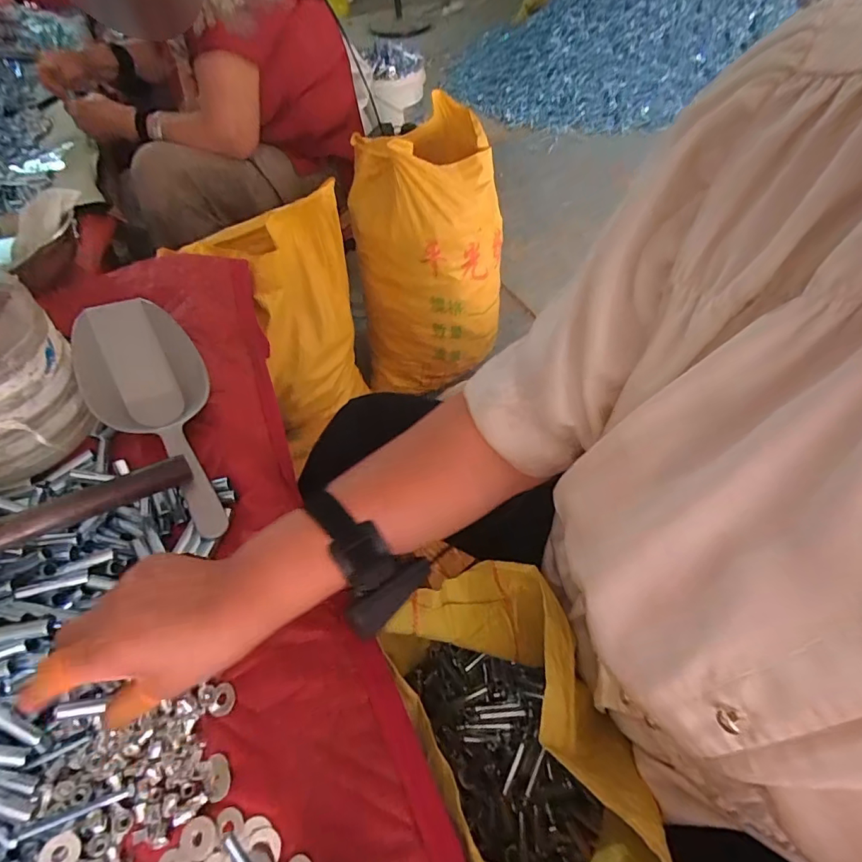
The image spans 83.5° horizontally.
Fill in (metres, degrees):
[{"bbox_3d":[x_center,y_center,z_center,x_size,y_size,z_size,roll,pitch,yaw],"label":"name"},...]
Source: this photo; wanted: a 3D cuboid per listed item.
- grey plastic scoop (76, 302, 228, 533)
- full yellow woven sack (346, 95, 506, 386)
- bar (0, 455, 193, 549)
[{"bbox_3d":[-0.266,-0.026,0.472,0.102,0.037,0.284,-28,70,-16],"label":"grey plastic scoop"},{"bbox_3d":[-0.017,-0.338,0.985,0.293,0.449,0.255,-15,53,-7],"label":"full yellow woven sack"},{"bbox_3d":[-0.301,0.068,0.372,0.215,0.011,0.024,-23,80,-33],"label":"bar"}]

